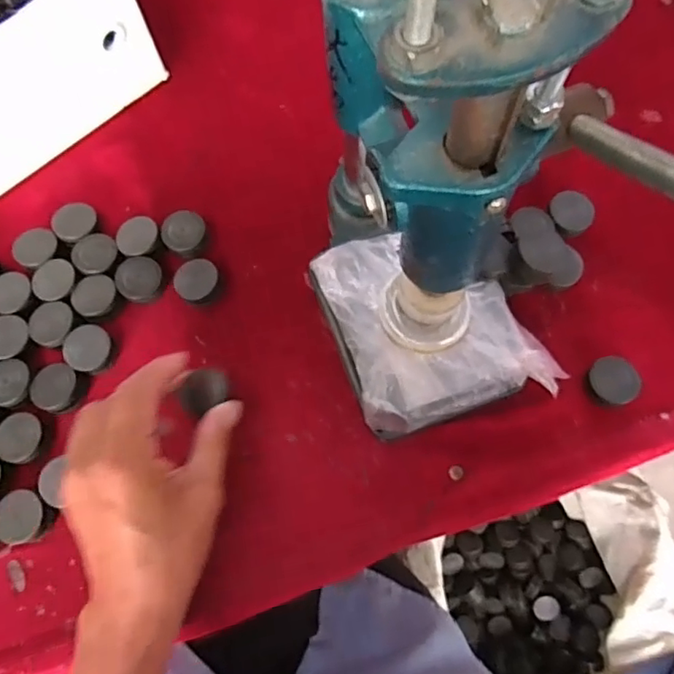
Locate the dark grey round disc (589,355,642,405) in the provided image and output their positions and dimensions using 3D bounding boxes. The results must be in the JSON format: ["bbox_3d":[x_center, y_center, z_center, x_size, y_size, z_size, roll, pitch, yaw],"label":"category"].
[{"bbox_3d":[0.186,0.030,0.380,0.032,0.015,0.031,-1,71,2],"label":"dark grey round disc"}]

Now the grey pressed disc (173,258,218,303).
[{"bbox_3d":[-0.102,-0.040,0.416,0.026,0.023,0.031,37,76,14],"label":"grey pressed disc"}]

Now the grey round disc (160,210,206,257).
[{"bbox_3d":[-0.114,-0.077,0.429,0.031,0.019,0.035,-34,73,-9],"label":"grey round disc"}]

